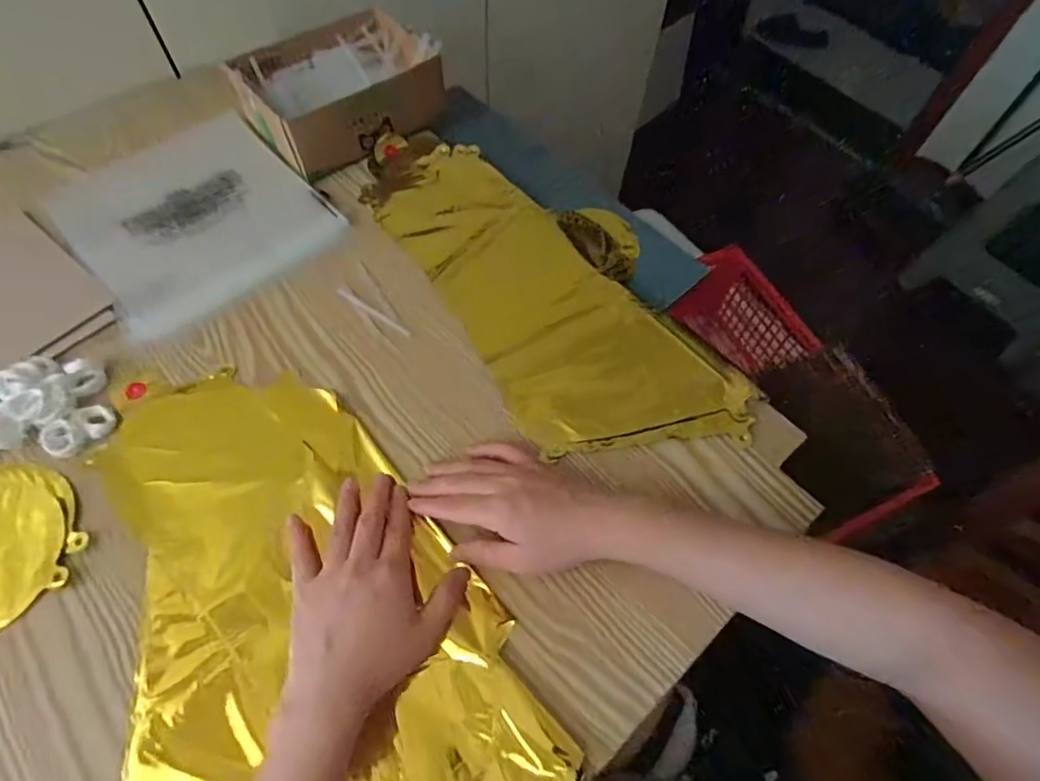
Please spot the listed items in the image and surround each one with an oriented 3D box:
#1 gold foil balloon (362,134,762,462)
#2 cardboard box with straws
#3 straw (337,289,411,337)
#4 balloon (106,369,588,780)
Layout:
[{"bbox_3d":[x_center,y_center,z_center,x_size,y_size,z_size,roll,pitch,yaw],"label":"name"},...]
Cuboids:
[{"bbox_3d":[0.016,-0.112,0.520,0.192,0.015,0.429,-28,66,-17],"label":"gold foil balloon"},{"bbox_3d":[-0.193,-0.325,0.599,0.204,0.062,0.142,-31,67,-18],"label":"cardboard box with straws"},{"bbox_3d":[-0.130,-0.070,0.488,0.084,0.004,0.007,32,65,14],"label":"straw"},{"bbox_3d":[-0.142,0.129,0.381,0.252,0.015,0.370,-16,63,-11],"label":"balloon"}]

